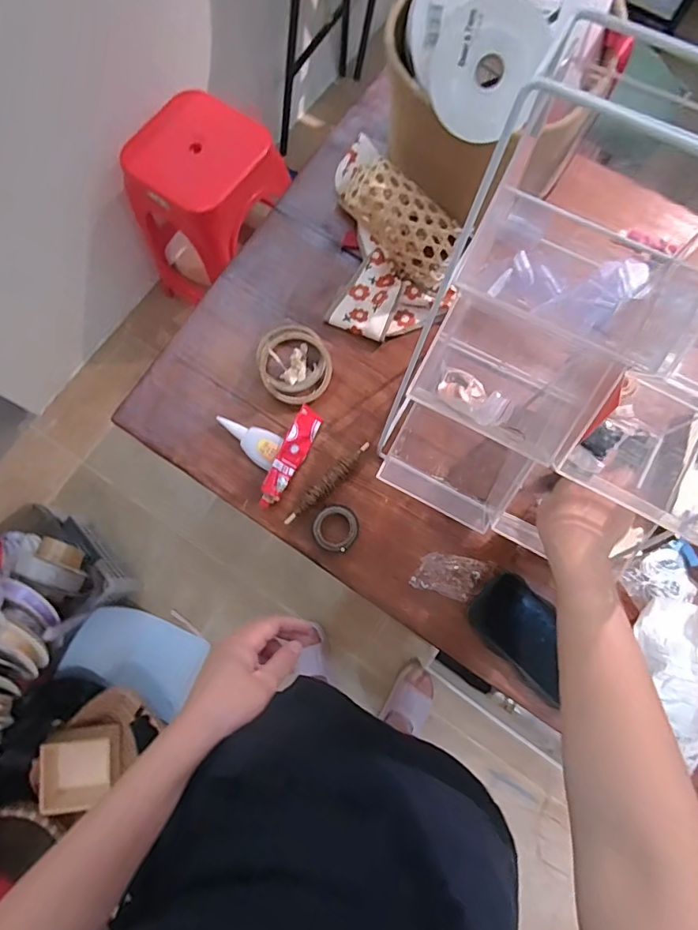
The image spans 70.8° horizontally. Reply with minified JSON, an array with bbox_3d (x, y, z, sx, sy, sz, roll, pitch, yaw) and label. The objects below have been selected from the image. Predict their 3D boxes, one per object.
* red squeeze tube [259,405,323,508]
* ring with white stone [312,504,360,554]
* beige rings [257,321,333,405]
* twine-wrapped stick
[{"bbox_3d":[-0.072,-0.008,0.593,0.027,0.032,0.125,27,78,7],"label":"red squeeze tube"},{"bbox_3d":[-0.015,0.075,0.582,0.052,0.019,0.055,0,76,0],"label":"ring with white stone"},{"bbox_3d":[-0.068,-0.132,0.620,0.096,0.036,0.100,0,76,0],"label":"beige rings"},{"bbox_3d":[-0.025,0.022,0.584,0.019,0.025,0.132,44,81,10],"label":"twine-wrapped stick"}]

